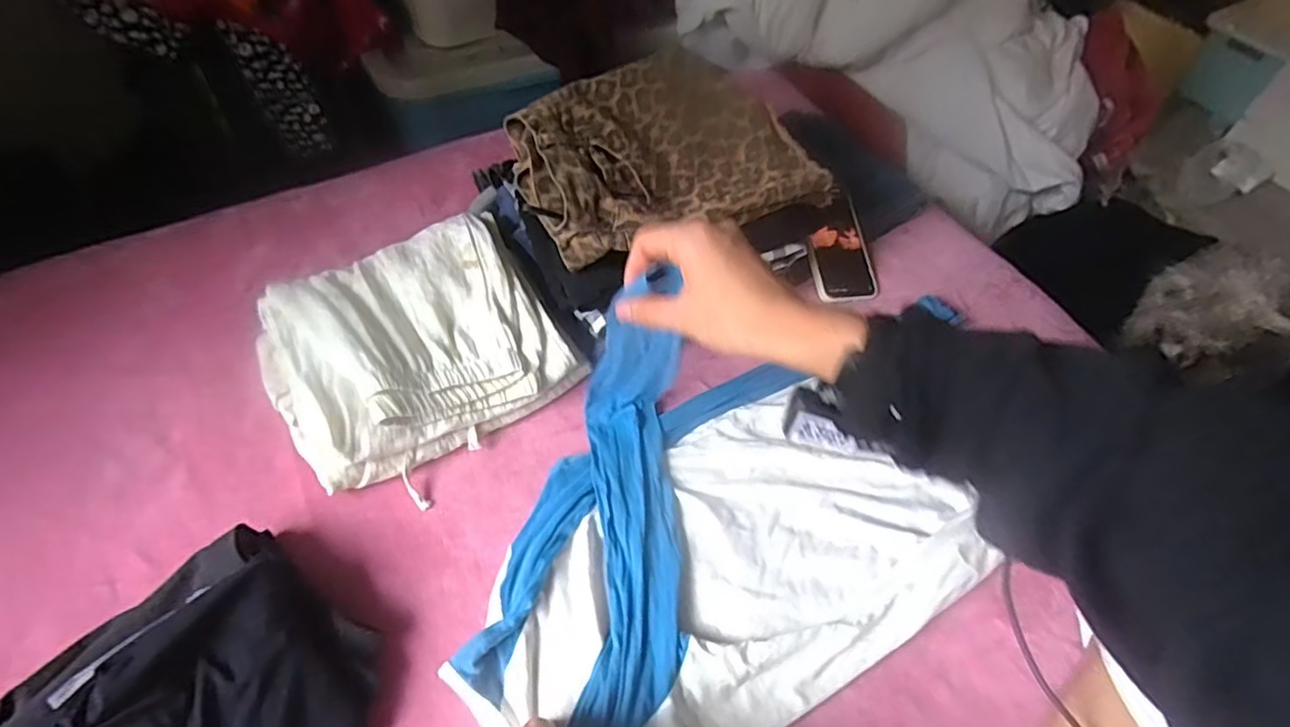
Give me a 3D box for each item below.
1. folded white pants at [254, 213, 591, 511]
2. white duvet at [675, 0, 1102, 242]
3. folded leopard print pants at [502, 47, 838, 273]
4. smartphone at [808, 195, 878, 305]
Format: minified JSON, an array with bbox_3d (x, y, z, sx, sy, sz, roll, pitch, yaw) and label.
[{"bbox_3d":[-0.236,-0.020,0.674,0.281,0.086,0.244,-31,62,-23],"label":"folded white pants"},{"bbox_3d":[0.523,-0.625,1.310,0.807,0.402,0.447,21,56,12],"label":"white duvet"},{"bbox_3d":[0.019,-0.229,0.696,0.318,0.067,0.216,-18,72,-25],"label":"folded leopard print pants"},{"bbox_3d":[0.247,-0.142,0.824,0.088,0.016,0.136,-9,78,-19],"label":"smartphone"}]

